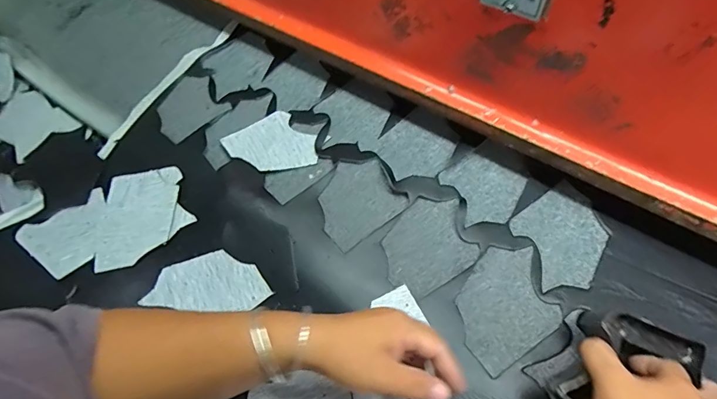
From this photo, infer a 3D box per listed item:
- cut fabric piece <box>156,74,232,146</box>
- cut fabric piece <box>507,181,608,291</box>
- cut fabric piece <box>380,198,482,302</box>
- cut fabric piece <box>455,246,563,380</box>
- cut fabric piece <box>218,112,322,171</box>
[{"bbox_3d":[-0.255,-0.139,0.640,0.095,0.008,0.104,38,69,22],"label":"cut fabric piece"},{"bbox_3d":[0.240,0.042,0.502,0.101,0.007,0.116,-19,60,-7],"label":"cut fabric piece"},{"bbox_3d":[0.082,0.052,0.509,0.117,0.005,0.099,-30,62,-13],"label":"cut fabric piece"},{"bbox_3d":[0.158,0.113,0.468,0.121,0.004,0.102,-31,63,-14],"label":"cut fabric piece"},{"bbox_3d":[-0.121,-0.075,0.588,0.105,0.014,0.104,-32,63,-14],"label":"cut fabric piece"}]

